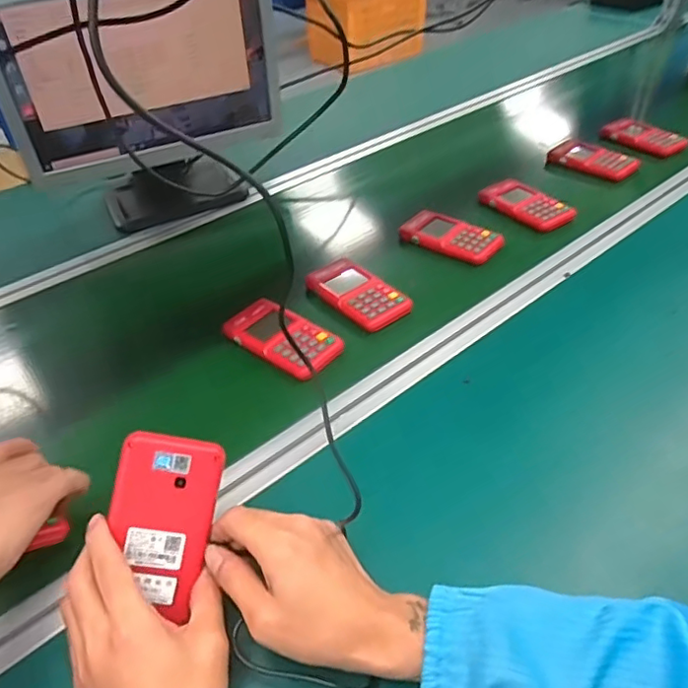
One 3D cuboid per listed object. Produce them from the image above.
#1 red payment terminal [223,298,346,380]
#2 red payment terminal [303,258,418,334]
[{"bbox_3d":[-0.069,-0.009,0.641,0.129,0.017,0.069,30,53,30],"label":"red payment terminal"},{"bbox_3d":[0.016,-0.062,0.692,0.071,0.019,0.124,-28,49,-24],"label":"red payment terminal"}]

